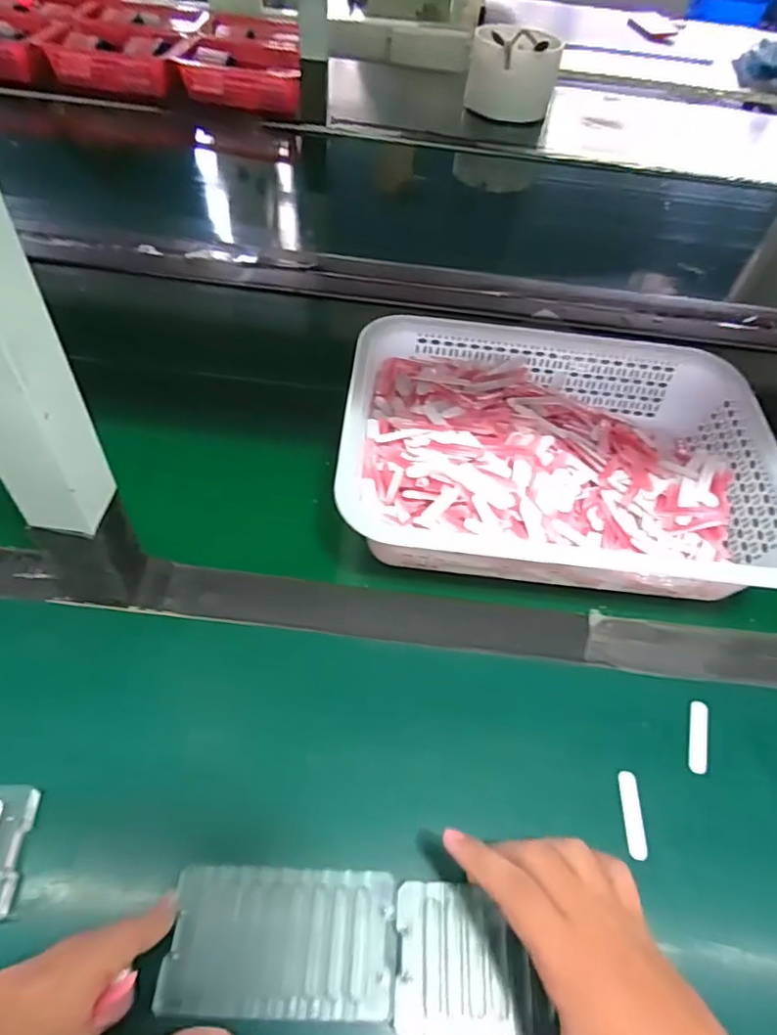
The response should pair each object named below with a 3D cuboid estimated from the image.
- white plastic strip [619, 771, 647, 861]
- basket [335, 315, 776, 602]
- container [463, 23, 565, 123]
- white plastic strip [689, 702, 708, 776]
[{"bbox_3d":[0.159,0.193,0.389,0.012,0.004,0.052,6,52,-1],"label":"white plastic strip"},{"bbox_3d":[0.142,-0.054,0.529,0.358,0.079,0.255,8,52,0],"label":"basket"},{"bbox_3d":[0.226,-0.819,1.102,0.152,0.123,0.152,8,52,0],"label":"container"},{"bbox_3d":[0.221,0.155,0.424,0.013,0.004,0.051,18,53,8],"label":"white plastic strip"}]

